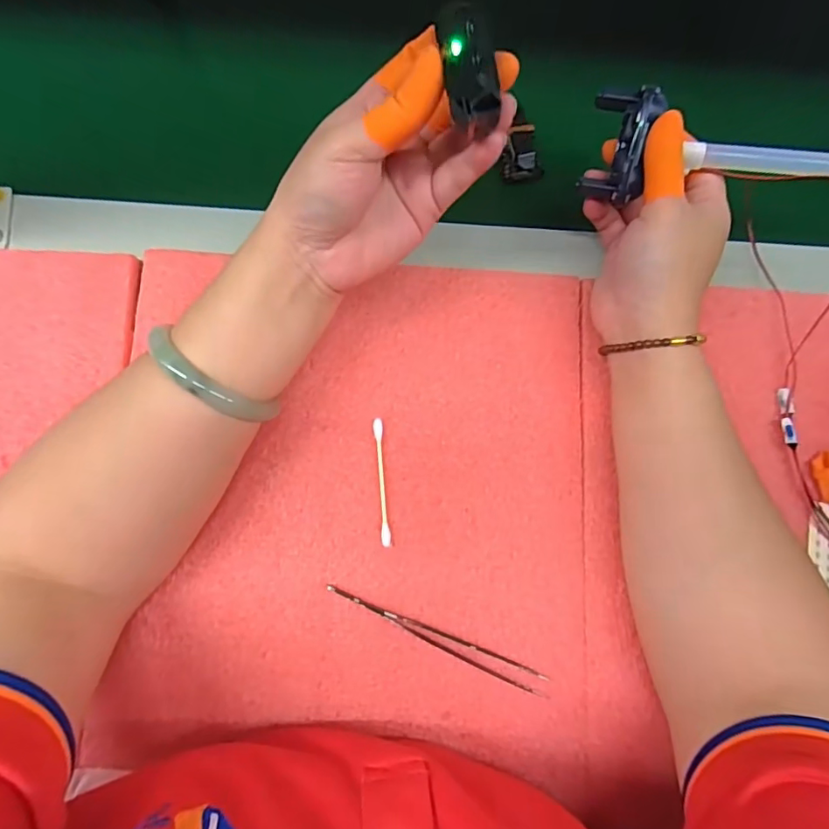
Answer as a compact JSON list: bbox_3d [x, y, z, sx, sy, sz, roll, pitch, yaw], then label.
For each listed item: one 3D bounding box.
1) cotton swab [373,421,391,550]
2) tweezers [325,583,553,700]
[{"bbox_3d":[-0.019,0.039,0.297,0.005,0.004,0.073,-4,83,-5],"label":"cotton swab"},{"bbox_3d":[0.013,0.127,0.285,0.132,0.006,0.012,23,81,-1],"label":"tweezers"}]

